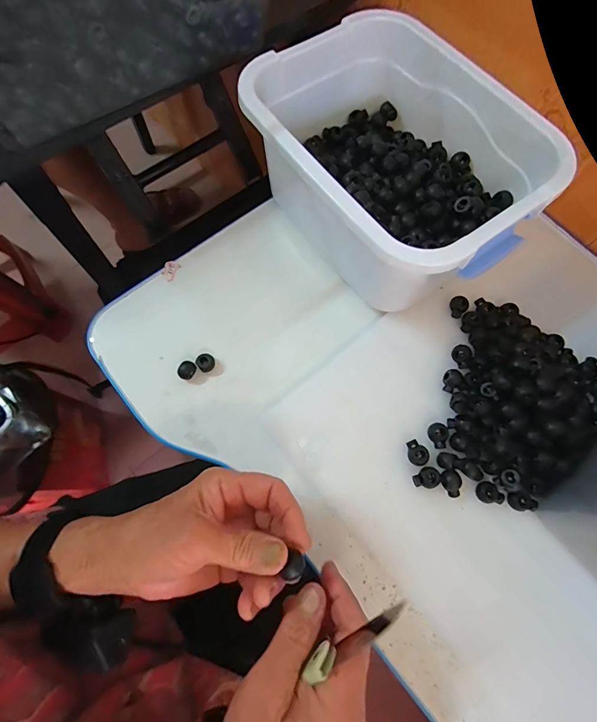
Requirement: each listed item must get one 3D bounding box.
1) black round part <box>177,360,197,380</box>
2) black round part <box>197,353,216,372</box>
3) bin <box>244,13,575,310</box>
[{"bbox_3d":[-0.104,0.009,0.357,0.017,0.014,0.013,-39,77,-13],"label":"black round part"},{"bbox_3d":[-0.088,0.002,0.362,0.016,0.011,0.015,0,72,-1],"label":"black round part"},{"bbox_3d":[0.080,-0.170,0.357,0.191,0.125,0.250,-31,75,-11],"label":"bin"}]

